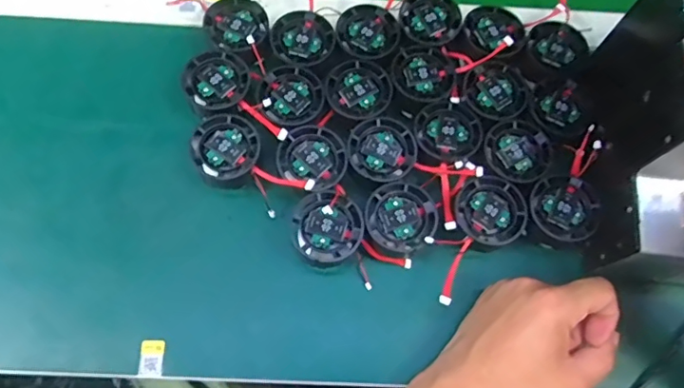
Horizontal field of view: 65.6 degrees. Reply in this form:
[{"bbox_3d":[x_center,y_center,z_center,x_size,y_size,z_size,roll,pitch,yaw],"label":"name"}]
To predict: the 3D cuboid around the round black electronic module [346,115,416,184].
[{"bbox_3d":[0.031,-0.035,0.413,0.051,0.011,0.050,1,69,-3],"label":"round black electronic module"}]

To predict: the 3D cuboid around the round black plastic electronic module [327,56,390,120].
[{"bbox_3d":[0.014,-0.084,0.427,0.049,0.010,0.053,1,69,-3],"label":"round black plastic electronic module"}]

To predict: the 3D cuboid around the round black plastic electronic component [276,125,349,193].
[{"bbox_3d":[-0.022,-0.027,0.408,0.050,0.011,0.051,1,69,-3],"label":"round black plastic electronic component"}]

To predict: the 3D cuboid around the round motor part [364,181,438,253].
[{"bbox_3d":[0.044,0.016,0.396,0.051,0.016,0.048,1,69,-3],"label":"round motor part"}]

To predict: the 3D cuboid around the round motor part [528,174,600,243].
[{"bbox_3d":[0.168,0.011,0.402,0.046,0.013,0.051,-38,75,-15],"label":"round motor part"}]

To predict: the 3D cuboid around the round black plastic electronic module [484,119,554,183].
[{"bbox_3d":[0.138,-0.034,0.416,0.049,0.006,0.051,1,69,-3],"label":"round black plastic electronic module"}]

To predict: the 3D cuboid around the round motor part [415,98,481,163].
[{"bbox_3d":[0.085,-0.052,0.422,0.049,0.007,0.056,17,69,4],"label":"round motor part"}]

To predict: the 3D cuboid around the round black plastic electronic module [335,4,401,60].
[{"bbox_3d":[0.021,-0.137,0.449,0.053,0.008,0.050,1,69,-3],"label":"round black plastic electronic module"}]

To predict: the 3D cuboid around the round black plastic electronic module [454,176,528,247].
[{"bbox_3d":[0.111,0.013,0.402,0.050,0.017,0.050,1,69,-3],"label":"round black plastic electronic module"}]

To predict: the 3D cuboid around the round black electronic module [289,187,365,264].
[{"bbox_3d":[-0.011,0.024,0.391,0.050,0.017,0.050,1,69,-3],"label":"round black electronic module"}]

